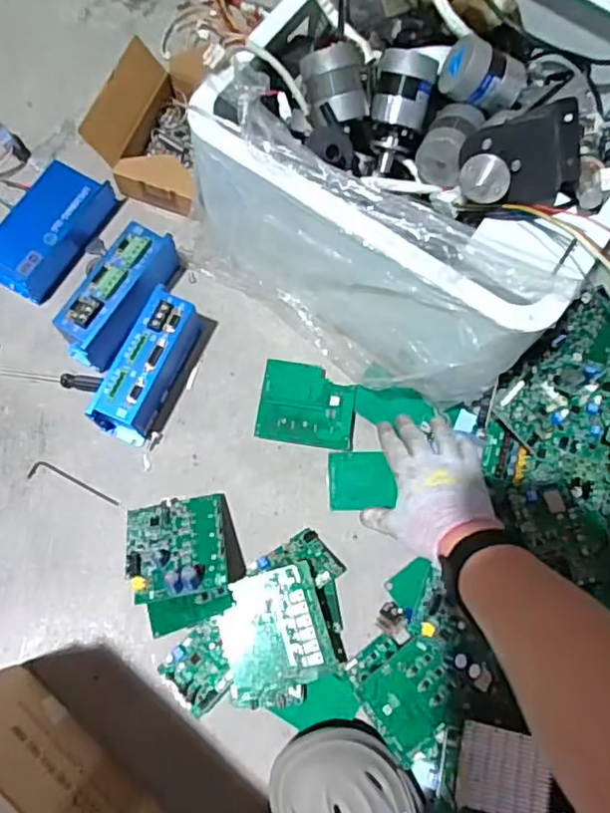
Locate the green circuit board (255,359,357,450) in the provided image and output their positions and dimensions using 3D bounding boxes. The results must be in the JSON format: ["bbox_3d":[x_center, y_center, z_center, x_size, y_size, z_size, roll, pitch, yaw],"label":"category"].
[{"bbox_3d":[0.003,-0.002,0.687,0.105,0.017,0.092,9,74,0],"label":"green circuit board"}]

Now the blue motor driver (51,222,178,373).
[{"bbox_3d":[-0.204,-0.125,0.679,0.064,0.079,0.167,29,74,5],"label":"blue motor driver"}]

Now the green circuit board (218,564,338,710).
[{"bbox_3d":[-0.028,0.228,0.600,0.102,0.010,0.122,-14,75,-6],"label":"green circuit board"}]

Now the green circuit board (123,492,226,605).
[{"bbox_3d":[-0.132,0.140,0.613,0.099,0.018,0.108,-9,48,-2],"label":"green circuit board"}]

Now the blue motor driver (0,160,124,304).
[{"bbox_3d":[-0.306,-0.213,0.720,0.084,0.046,0.166,29,75,6],"label":"blue motor driver"}]

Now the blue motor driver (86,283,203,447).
[{"bbox_3d":[-0.171,-0.043,0.660,0.055,0.068,0.161,22,75,4],"label":"blue motor driver"}]

